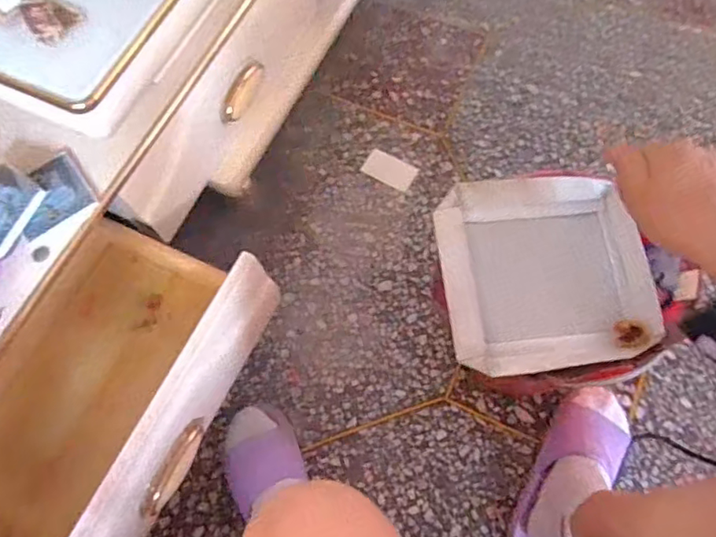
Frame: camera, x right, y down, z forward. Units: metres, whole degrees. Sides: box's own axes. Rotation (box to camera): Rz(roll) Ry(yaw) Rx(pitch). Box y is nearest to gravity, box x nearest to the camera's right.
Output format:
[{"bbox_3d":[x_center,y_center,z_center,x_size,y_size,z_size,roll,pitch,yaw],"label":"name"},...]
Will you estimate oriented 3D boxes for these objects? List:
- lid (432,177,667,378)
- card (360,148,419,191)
[{"bbox_3d":[0.204,0.001,0.607,0.220,0.041,0.214,-7,69,0],"label":"lid"},{"bbox_3d":[0.058,-0.176,0.986,0.090,0.004,0.053,30,72,9],"label":"card"}]

